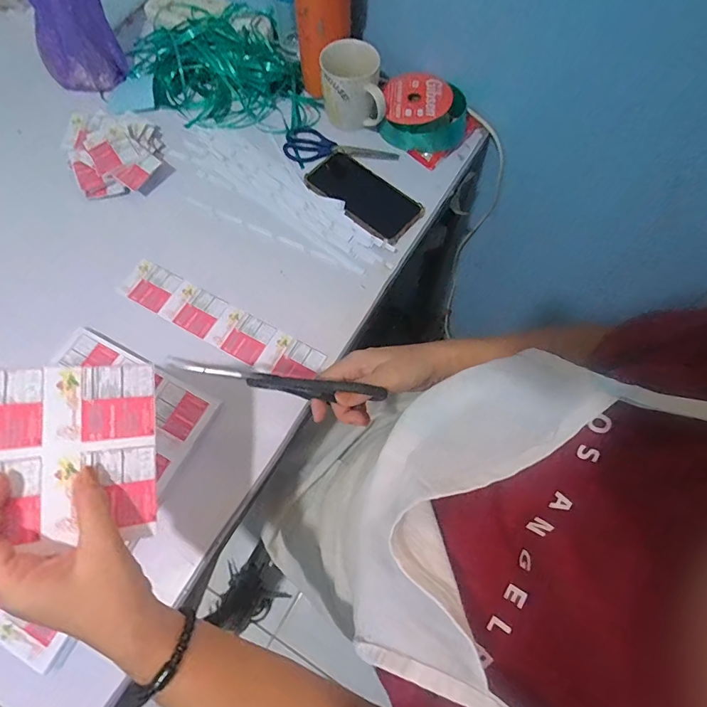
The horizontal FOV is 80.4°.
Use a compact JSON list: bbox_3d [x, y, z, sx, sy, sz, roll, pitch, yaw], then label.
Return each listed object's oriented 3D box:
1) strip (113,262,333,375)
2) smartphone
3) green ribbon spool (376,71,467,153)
[{"bbox_3d":[-0.173,-0.040,0.535,0.281,0.005,0.059,28,72,9],"label":"strip"},{"bbox_3d":[0.011,-0.227,0.594,0.175,0.013,0.084,40,74,13],"label":"smartphone"},{"bbox_3d":[0.104,-0.358,0.625,0.131,0.045,0.104,31,73,10],"label":"green ribbon spool"}]

